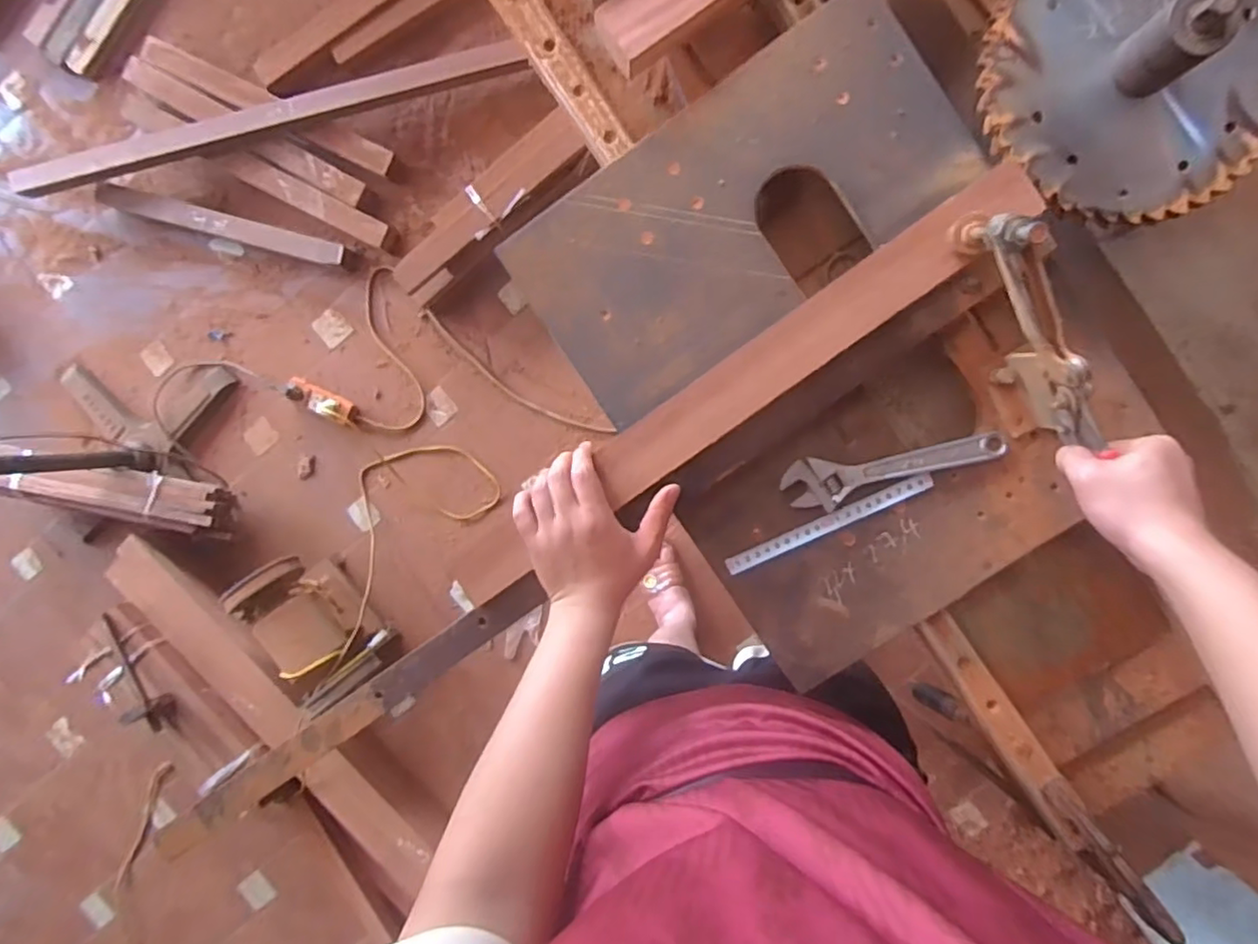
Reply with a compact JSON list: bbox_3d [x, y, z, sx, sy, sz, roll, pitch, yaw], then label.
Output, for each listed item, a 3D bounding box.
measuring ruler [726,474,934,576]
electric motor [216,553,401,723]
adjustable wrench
[{"bbox_3d":[0.182,0.047,0.576,0.196,0.004,0.016,-25,92,5],"label":"measuring ruler"},{"bbox_3d":[-0.685,0.330,1.356,0.161,0.178,0.307,-41,91,5],"label":"electric motor"},{"bbox_3d":[0.238,0.001,0.566,0.195,0.014,0.046,-8,94,4],"label":"adjustable wrench"}]

